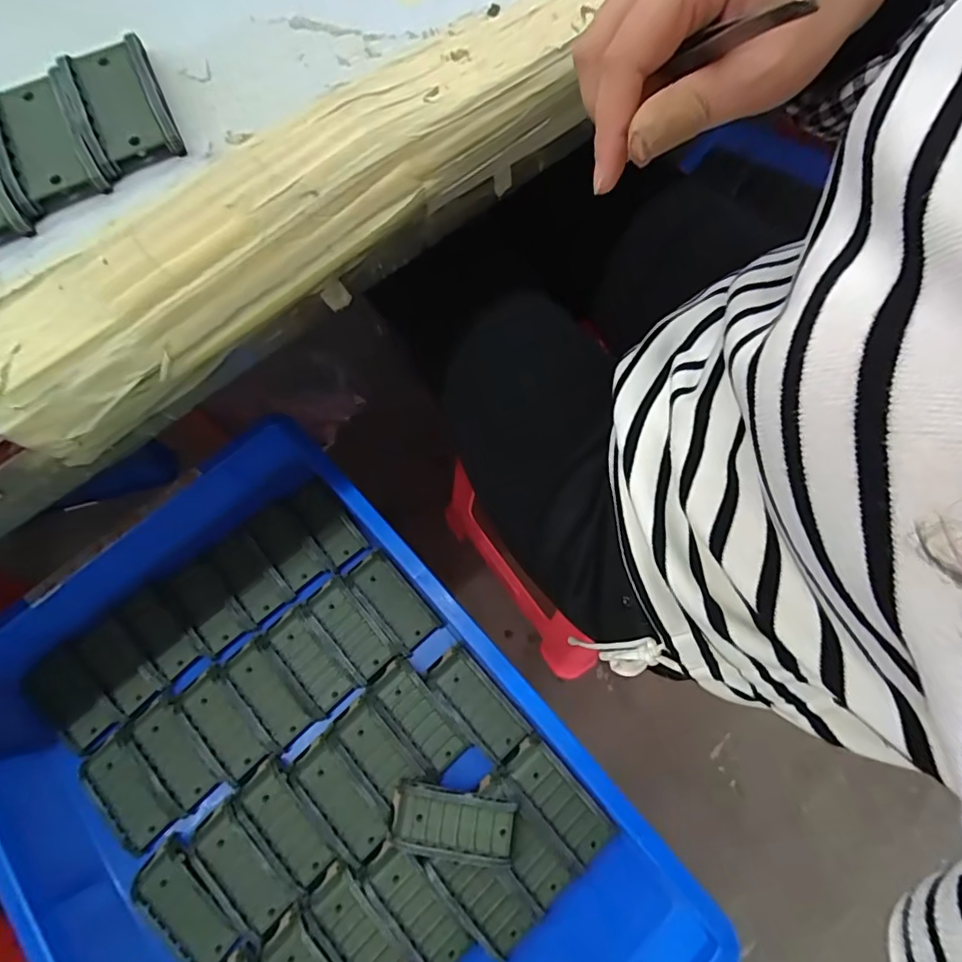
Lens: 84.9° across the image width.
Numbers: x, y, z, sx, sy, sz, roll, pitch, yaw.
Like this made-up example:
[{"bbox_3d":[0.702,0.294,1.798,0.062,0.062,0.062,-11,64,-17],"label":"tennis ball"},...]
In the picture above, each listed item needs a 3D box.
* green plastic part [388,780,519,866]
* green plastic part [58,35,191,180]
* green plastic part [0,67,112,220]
[{"bbox_3d":[-0.022,0.267,0.412,0.096,0.015,0.043,7,71,5],"label":"green plastic part"},{"bbox_3d":[-0.195,-0.205,0.286,0.044,0.019,0.077,-26,72,-7],"label":"green plastic part"},{"bbox_3d":[-0.232,-0.181,0.280,0.042,0.018,0.079,-27,72,-7],"label":"green plastic part"}]

